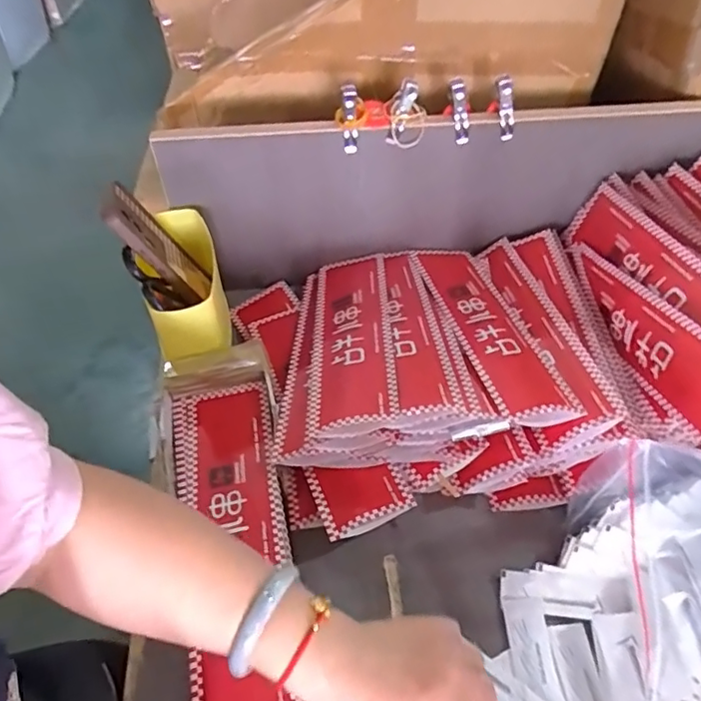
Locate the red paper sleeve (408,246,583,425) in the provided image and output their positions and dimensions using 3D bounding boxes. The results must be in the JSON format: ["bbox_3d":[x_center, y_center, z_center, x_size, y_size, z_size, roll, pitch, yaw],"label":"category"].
[{"bbox_3d":[0.133,-0.030,0.567,0.070,0.013,0.273,-6,39,-11],"label":"red paper sleeve"}]

